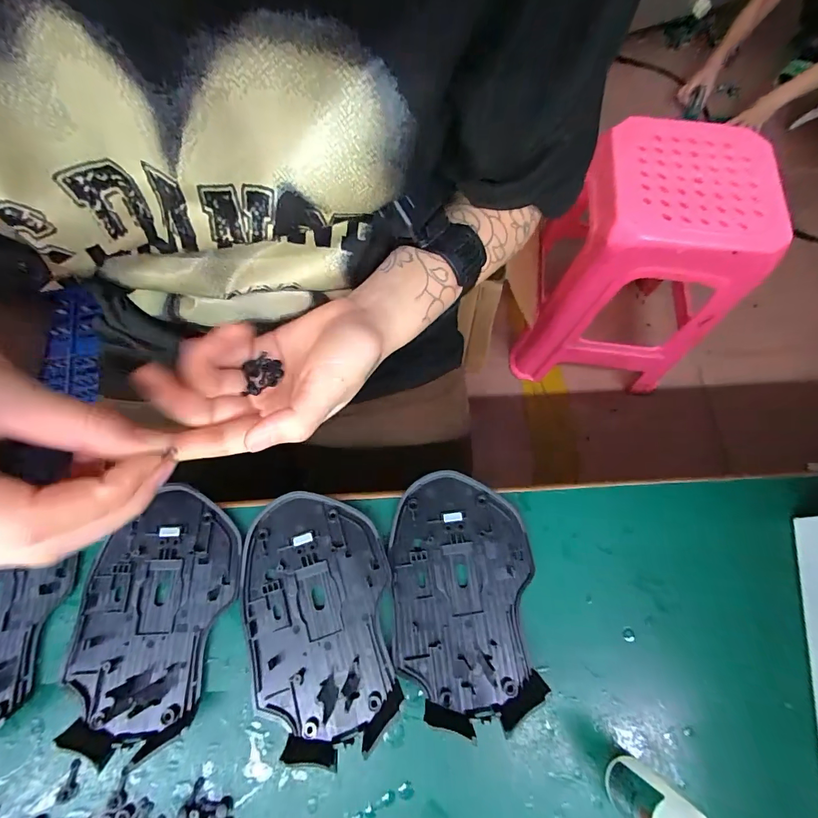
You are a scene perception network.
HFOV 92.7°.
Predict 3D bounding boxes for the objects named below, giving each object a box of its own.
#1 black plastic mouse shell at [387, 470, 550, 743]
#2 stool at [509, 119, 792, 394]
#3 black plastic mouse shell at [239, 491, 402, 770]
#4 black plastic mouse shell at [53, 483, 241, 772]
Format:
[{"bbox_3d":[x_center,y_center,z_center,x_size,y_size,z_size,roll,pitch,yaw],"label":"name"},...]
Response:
[{"bbox_3d":[0.027,0.091,0.199,0.071,0.010,0.113,-3,70,-3],"label":"black plastic mouse shell"},{"bbox_3d":[0.483,-0.290,0.875,0.364,0.480,0.315,7,70,1],"label":"stool"},{"bbox_3d":[-0.046,0.100,0.194,0.072,0.009,0.113,-6,71,-4],"label":"black plastic mouse shell"},{"bbox_3d":[-0.127,0.098,0.192,0.070,0.010,0.114,10,70,2],"label":"black plastic mouse shell"}]

